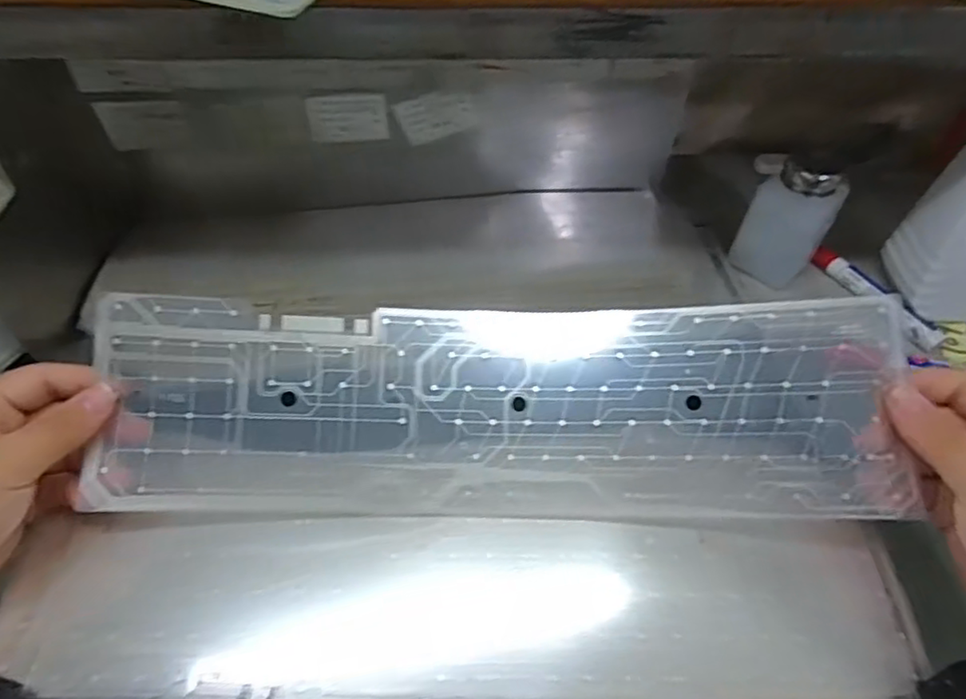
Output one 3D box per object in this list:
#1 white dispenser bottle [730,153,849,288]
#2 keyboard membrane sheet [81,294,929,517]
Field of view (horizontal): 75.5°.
[{"bbox_3d":[0.234,-0.100,0.480,0.060,0.088,0.044,30,55,21],"label":"white dispenser bottle"},{"bbox_3d":[0.006,0.029,0.331,0.400,0.031,0.110,0,77,1],"label":"keyboard membrane sheet"}]

